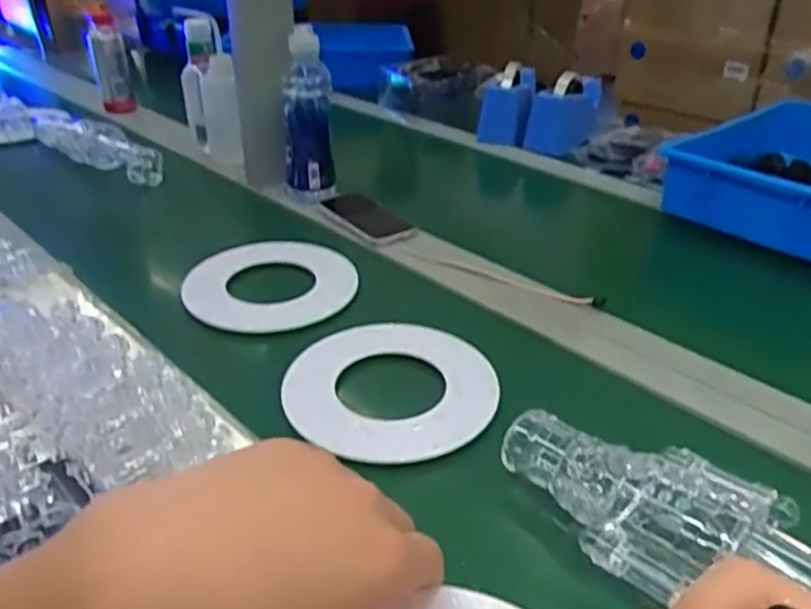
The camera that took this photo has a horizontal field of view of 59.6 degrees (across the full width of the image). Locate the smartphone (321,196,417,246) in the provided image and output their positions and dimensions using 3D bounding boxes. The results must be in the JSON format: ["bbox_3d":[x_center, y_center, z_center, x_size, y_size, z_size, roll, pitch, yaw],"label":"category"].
[{"bbox_3d":[-0.054,-0.117,0.954,0.062,0.014,0.161,-24,38,-33],"label":"smartphone"}]

